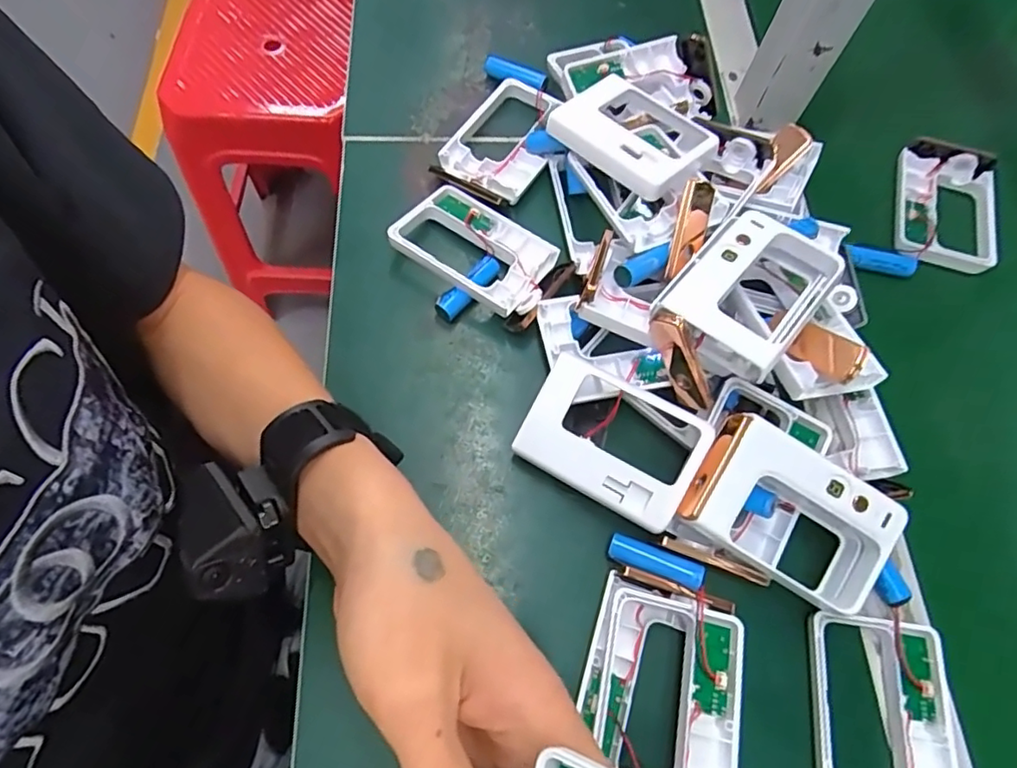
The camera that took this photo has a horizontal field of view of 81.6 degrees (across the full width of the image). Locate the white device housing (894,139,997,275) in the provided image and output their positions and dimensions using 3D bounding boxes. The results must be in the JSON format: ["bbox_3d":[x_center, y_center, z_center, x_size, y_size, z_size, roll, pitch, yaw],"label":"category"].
[{"bbox_3d":[0.328,-0.128,0.435,0.077,0.025,0.106,15,67,3],"label":"white device housing"}]

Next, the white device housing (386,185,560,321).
[{"bbox_3d":[-0.021,-0.087,0.386,0.102,0.023,0.069,29,68,9],"label":"white device housing"}]

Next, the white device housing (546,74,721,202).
[{"bbox_3d":[0.079,-0.160,0.378,0.067,0.019,0.098,-39,69,-17],"label":"white device housing"}]

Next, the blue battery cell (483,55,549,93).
[{"bbox_3d":[0.005,-0.238,0.451,0.052,0.015,0.011,24,67,7],"label":"blue battery cell"}]

